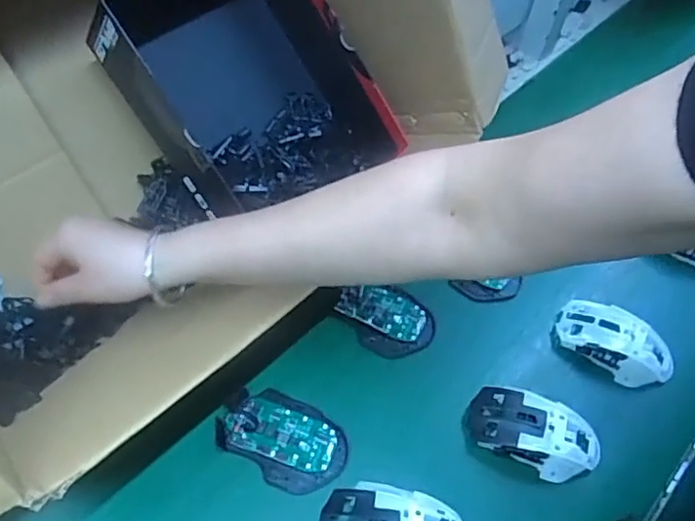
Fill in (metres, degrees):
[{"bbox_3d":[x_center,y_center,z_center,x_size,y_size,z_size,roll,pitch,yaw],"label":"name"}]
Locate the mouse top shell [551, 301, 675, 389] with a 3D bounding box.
[{"bbox_3d":[0.263,0.078,0.580,0.111,0.030,0.055,32,60,17],"label":"mouse top shell"}]

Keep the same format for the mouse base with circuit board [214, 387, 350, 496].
[{"bbox_3d":[-0.058,0.157,0.523,0.115,0.012,0.072,25,58,13],"label":"mouse base with circuit board"}]

